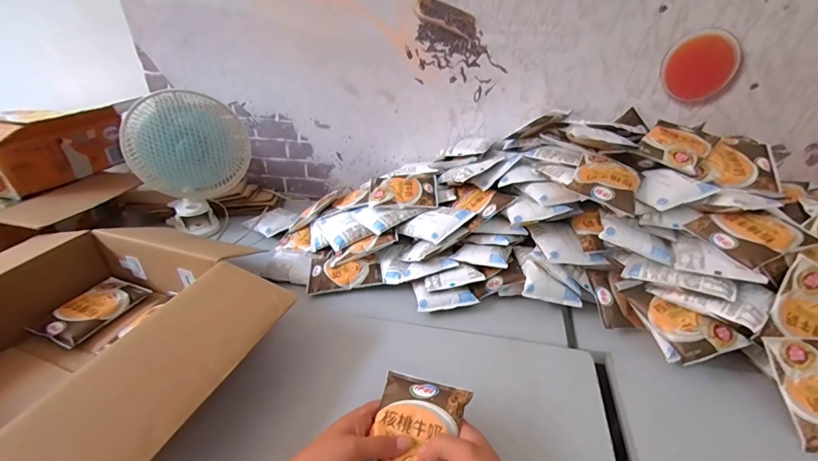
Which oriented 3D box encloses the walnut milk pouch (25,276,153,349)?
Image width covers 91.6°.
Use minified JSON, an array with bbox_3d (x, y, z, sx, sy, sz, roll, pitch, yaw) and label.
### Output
[{"bbox_3d":[-0.502,0.125,0.632,0.088,0.024,0.134,14,33,23],"label":"walnut milk pouch"}]

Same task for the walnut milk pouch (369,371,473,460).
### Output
[{"bbox_3d":[0.002,0.212,0.401,0.091,0.015,0.129,6,49,22],"label":"walnut milk pouch"}]

